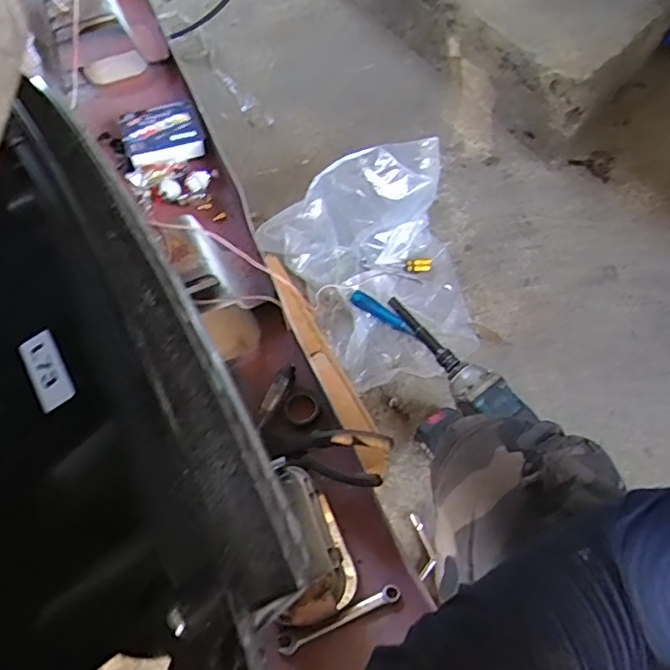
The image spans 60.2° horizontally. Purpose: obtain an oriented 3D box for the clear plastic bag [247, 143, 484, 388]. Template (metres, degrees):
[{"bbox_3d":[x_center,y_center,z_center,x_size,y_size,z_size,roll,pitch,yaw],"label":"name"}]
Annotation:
[{"bbox_3d":[0.087,-0.126,0.972,0.305,0.183,0.359,-28,65,-19],"label":"clear plastic bag"}]

